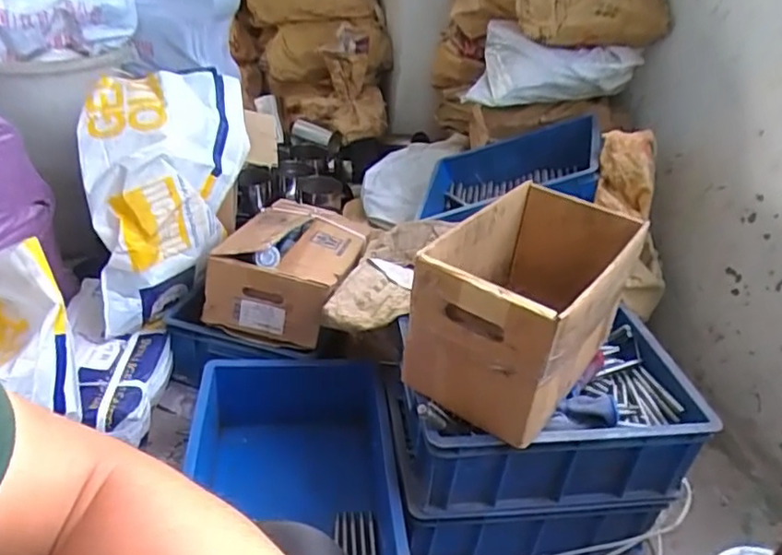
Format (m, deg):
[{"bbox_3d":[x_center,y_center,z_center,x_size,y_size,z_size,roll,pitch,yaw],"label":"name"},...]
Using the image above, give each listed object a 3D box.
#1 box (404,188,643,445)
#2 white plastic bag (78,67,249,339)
[{"bbox_3d":[0.184,0.029,0.821,0.199,0.196,0.303,26,38,27],"label":"box"},{"bbox_3d":[-0.405,-0.154,1.128,0.280,0.364,0.294,-6,35,-18],"label":"white plastic bag"}]

